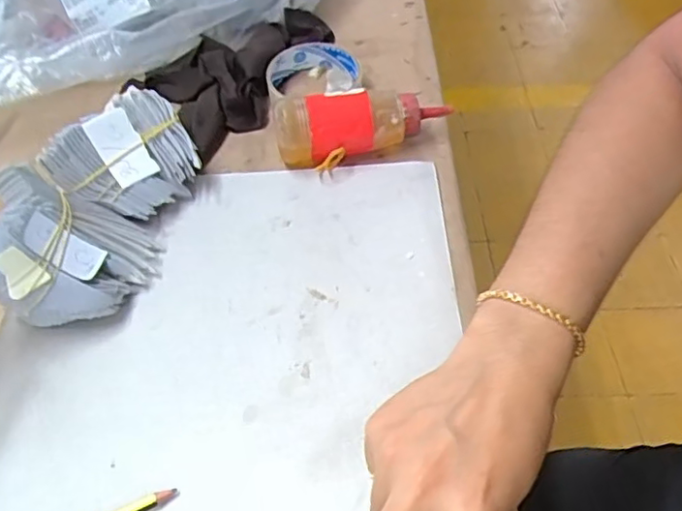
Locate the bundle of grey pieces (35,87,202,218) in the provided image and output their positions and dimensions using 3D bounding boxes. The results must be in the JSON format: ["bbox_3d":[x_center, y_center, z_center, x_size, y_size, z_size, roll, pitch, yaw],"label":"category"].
[{"bbox_3d":[-0.157,-0.070,0.472,0.072,0.061,0.102,34,59,27],"label":"bundle of grey pieces"}]

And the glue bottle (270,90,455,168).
[{"bbox_3d":[0.019,-0.103,0.503,0.138,0.046,0.052,-7,50,-3],"label":"glue bottle"}]

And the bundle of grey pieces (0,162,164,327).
[{"bbox_3d":[-0.175,-0.009,0.415,0.089,0.071,0.099,-9,50,-5],"label":"bundle of grey pieces"}]

